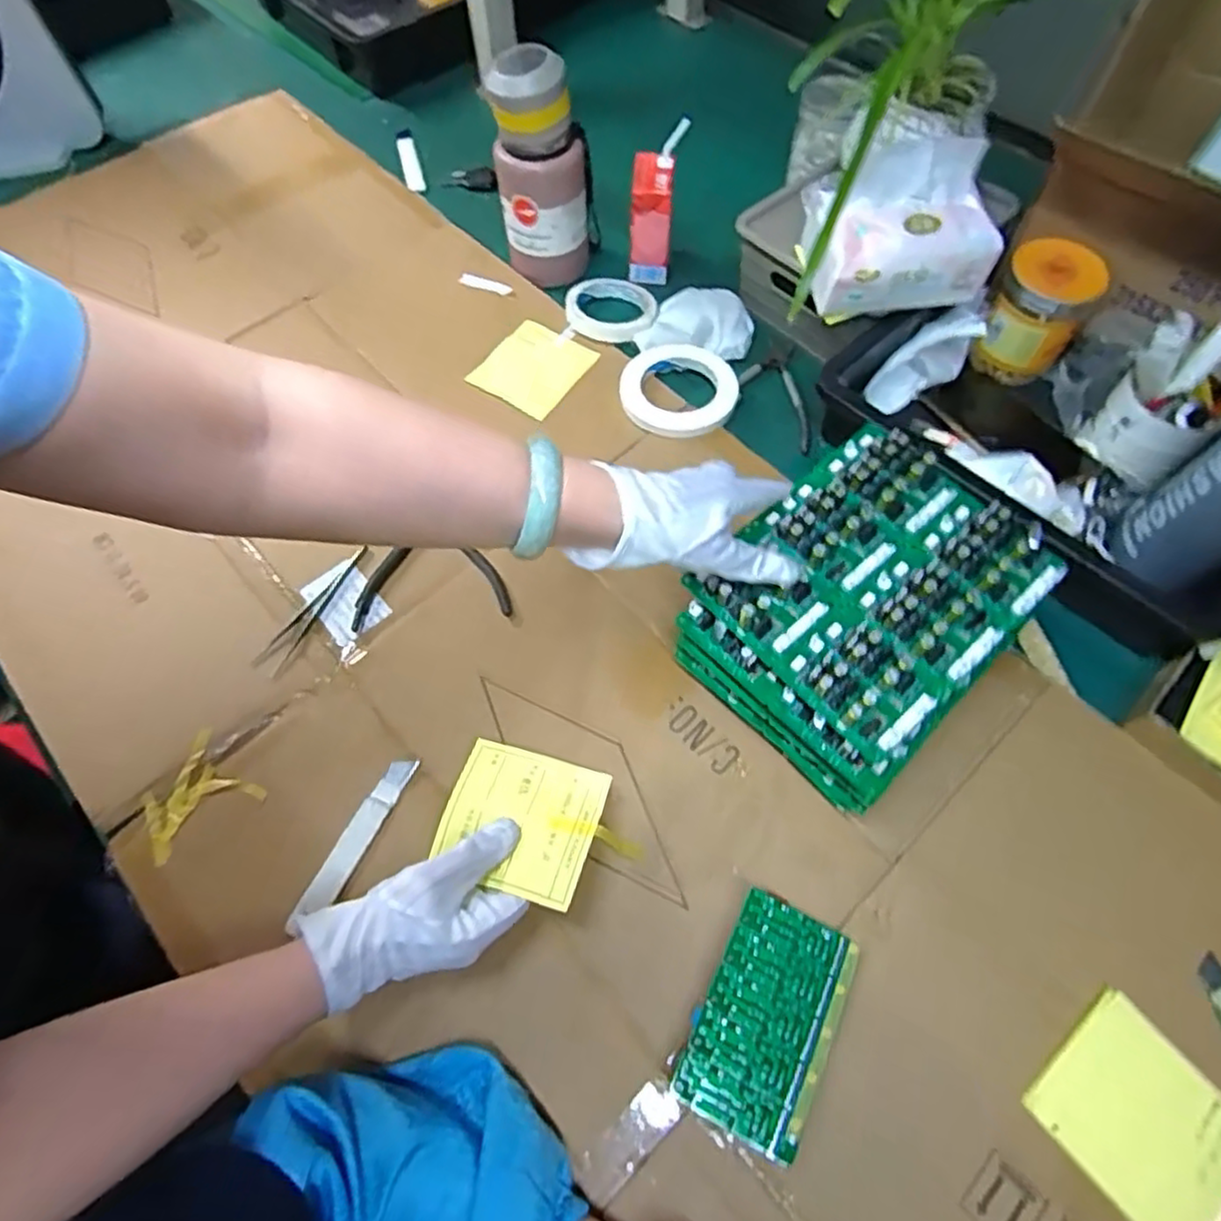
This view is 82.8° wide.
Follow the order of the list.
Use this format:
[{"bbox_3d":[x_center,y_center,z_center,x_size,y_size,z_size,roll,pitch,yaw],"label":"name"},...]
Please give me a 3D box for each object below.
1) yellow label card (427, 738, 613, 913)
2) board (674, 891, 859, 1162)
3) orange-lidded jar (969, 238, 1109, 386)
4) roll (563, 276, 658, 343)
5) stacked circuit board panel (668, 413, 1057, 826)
[{"bbox_3d":[-0.062,0.141,0.475,0.105,0.009,0.094,14,51,13],"label":"yellow label card"},{"bbox_3d":[0.098,0.256,0.439,0.078,0.034,0.129,23,65,13],"label":"board"},{"bbox_3d":[0.410,-0.287,0.671,0.080,0.096,0.080,-1,62,1],"label":"orange-lidded jar"},{"bbox_3d":[0.000,-0.323,0.742,0.097,0.020,0.093,-1,62,1],"label":"roll"},{"bbox_3d":[0.183,-0.005,0.507,0.176,0.097,0.217,41,73,20],"label":"stacked circuit board panel"}]

